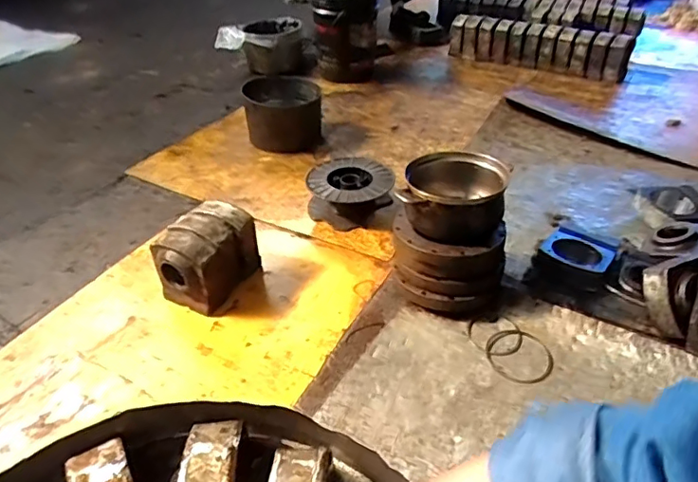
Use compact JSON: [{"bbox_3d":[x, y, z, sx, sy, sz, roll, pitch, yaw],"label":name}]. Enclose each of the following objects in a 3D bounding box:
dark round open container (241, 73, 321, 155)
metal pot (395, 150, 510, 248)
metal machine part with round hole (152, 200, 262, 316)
[{"bbox_3d":[-0.231,-0.458,1.931,0.275,0.177,0.335,-9,40,-6],"label":"dark round open container"},{"bbox_3d":[0.240,-0.091,1.266,0.230,0.140,0.193,7,41,13],"label":"metal pot"},{"bbox_3d":[-0.346,0.030,1.348,0.156,0.162,0.227,17,44,24],"label":"metal machine part with round hole"}]

